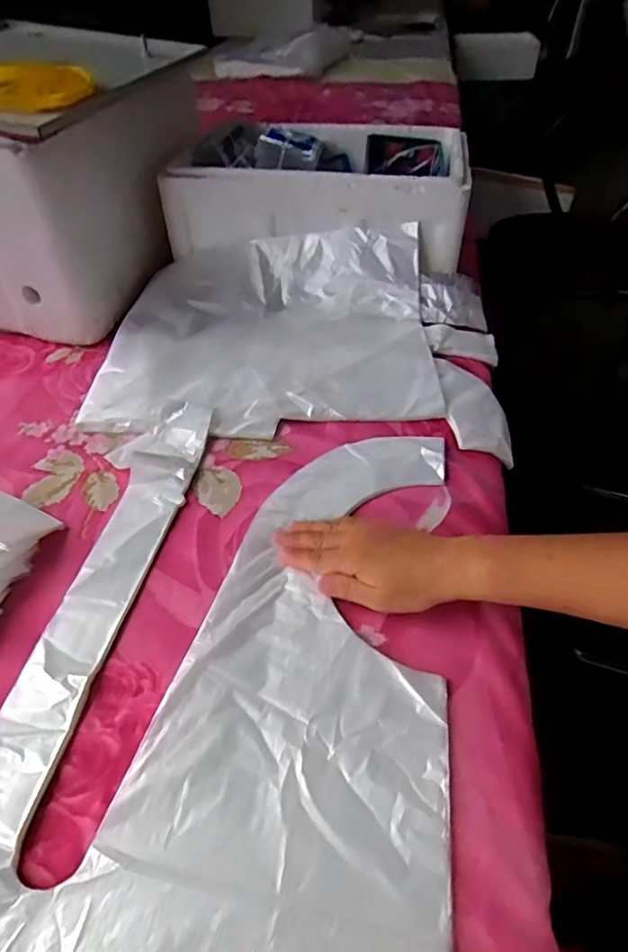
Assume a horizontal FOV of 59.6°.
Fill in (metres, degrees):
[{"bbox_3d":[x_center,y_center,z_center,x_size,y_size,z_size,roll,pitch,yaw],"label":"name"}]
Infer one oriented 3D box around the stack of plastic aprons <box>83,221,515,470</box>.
[{"bbox_3d":[-0.014,-0.178,0.649,0.460,0.113,0.296,4,46,4],"label":"stack of plastic aprons"}]

